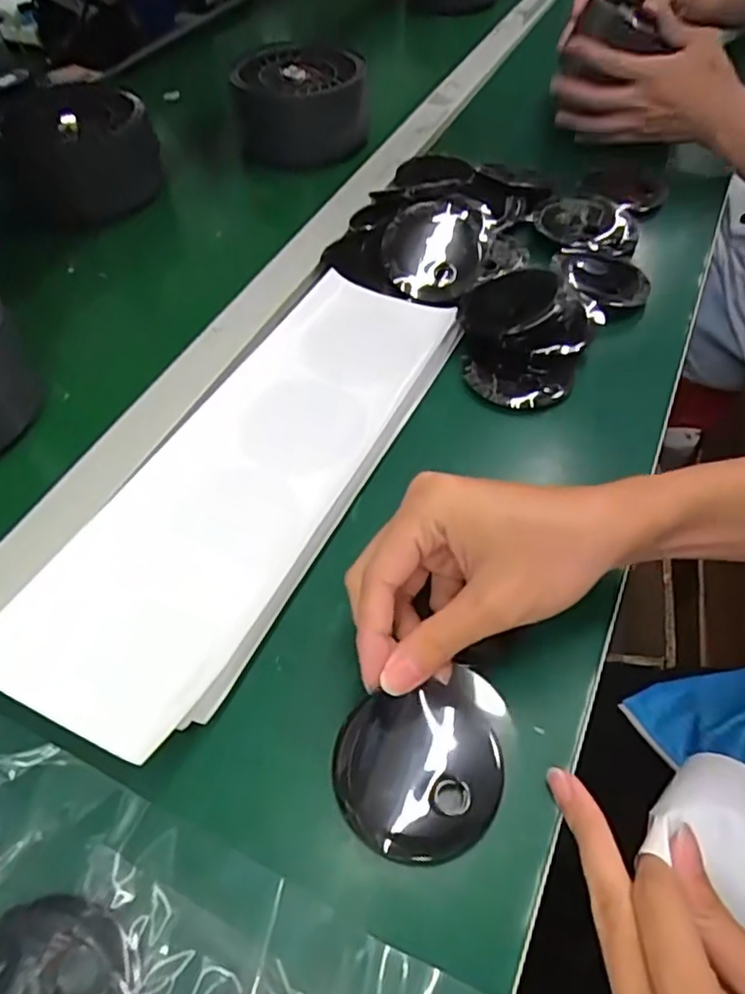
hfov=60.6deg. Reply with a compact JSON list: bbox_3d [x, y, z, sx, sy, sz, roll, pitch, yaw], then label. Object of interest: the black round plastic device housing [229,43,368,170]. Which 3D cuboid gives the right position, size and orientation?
[{"bbox_3d":[-0.073,-0.413,0.670,0.130,0.075,0.116,-2,54,-1],"label":"black round plastic device housing"}]

